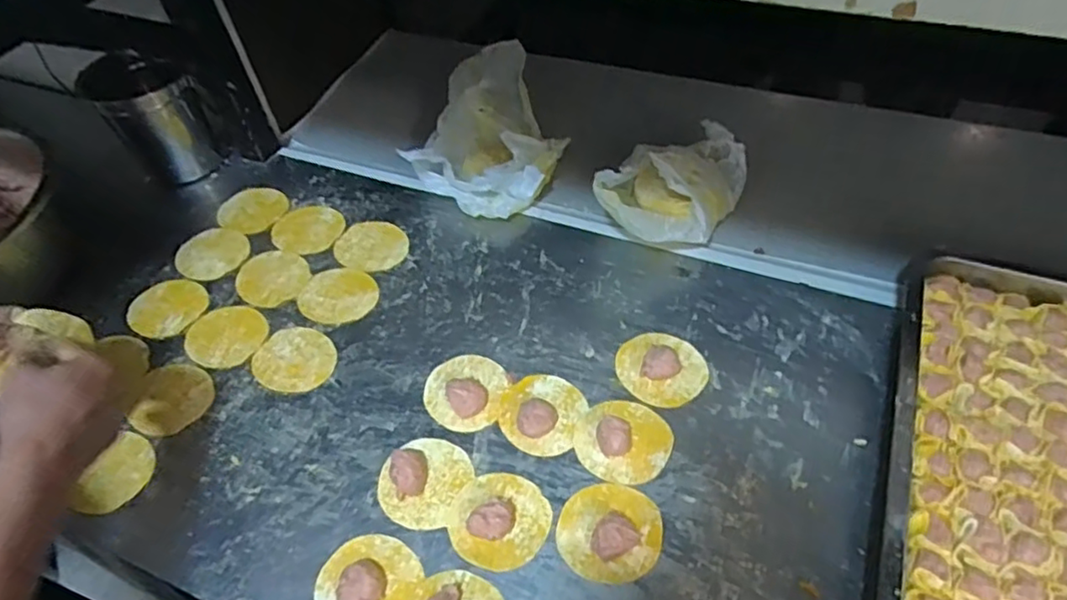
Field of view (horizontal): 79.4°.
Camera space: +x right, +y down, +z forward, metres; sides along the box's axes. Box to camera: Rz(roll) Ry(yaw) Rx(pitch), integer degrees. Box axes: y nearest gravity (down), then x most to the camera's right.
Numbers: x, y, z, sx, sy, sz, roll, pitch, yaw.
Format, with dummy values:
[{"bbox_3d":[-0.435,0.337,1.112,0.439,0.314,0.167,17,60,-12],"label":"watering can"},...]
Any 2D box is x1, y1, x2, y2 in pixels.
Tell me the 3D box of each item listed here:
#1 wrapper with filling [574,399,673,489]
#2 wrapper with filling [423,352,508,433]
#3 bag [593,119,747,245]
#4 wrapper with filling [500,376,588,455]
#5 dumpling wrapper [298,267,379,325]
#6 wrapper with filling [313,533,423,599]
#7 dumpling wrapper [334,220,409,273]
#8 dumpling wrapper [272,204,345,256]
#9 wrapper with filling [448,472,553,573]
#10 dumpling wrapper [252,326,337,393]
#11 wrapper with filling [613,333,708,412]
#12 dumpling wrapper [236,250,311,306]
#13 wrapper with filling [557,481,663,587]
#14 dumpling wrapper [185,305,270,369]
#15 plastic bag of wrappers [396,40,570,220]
[{"bbox_3d":[0.078,0.117,0.557,0.080,0.025,0.076,-2,51,3],"label":"wrapper with filling"},{"bbox_3d":[-0.064,0.081,0.602,0.077,0.022,0.080,-2,51,3],"label":"wrapper with filling"},{"bbox_3d":[0.145,-0.116,0.691,0.118,0.099,0.165,26,57,23],"label":"bag"},{"bbox_3d":[0.007,0.098,0.584,0.072,0.021,0.078,-2,51,3],"label":"wrapper with filling"},{"bbox_3d":[-0.212,-0.005,0.697,0.076,0.005,0.082,-2,52,3],"label":"dumpling wrapper"},{"bbox_3d":[-0.132,0.220,0.499,0.075,0.017,0.077,-2,51,3],"label":"wrapper with filling"},{"bbox_3d":[-0.186,-0.062,0.740,0.087,0.004,0.076,32,57,27],"label":"dumpling wrapper"},{"bbox_3d":[-0.268,-0.086,0.765,0.081,0.006,0.079,-2,51,3],"label":"dumpling wrapper"},{"bbox_3d":[-0.028,0.174,0.523,0.077,0.023,0.077,-2,51,3],"label":"wrapper with filling"},{"bbox_3d":[-0.240,0.060,0.646,0.074,0.004,0.082,-35,57,-22],"label":"dumpling wrapper"},{"bbox_3d":[0.121,0.059,0.605,0.075,0.020,0.083,-28,54,-17],"label":"wrapper with filling"},{"bbox_3d":[-0.293,-0.025,0.723,0.079,0.004,0.074,3,56,3],"label":"dumpling wrapper"},{"bbox_3d":[0.061,0.180,0.510,0.079,0.025,0.078,-2,51,3],"label":"wrapper with filling"},{"bbox_3d":[-0.321,0.036,0.671,0.082,0.004,0.077,-2,51,3],"label":"dumpling wrapper"},{"bbox_3d":[-0.042,-0.199,0.772,0.149,0.106,0.198,16,54,17],"label":"plastic bag of wrappers"}]

